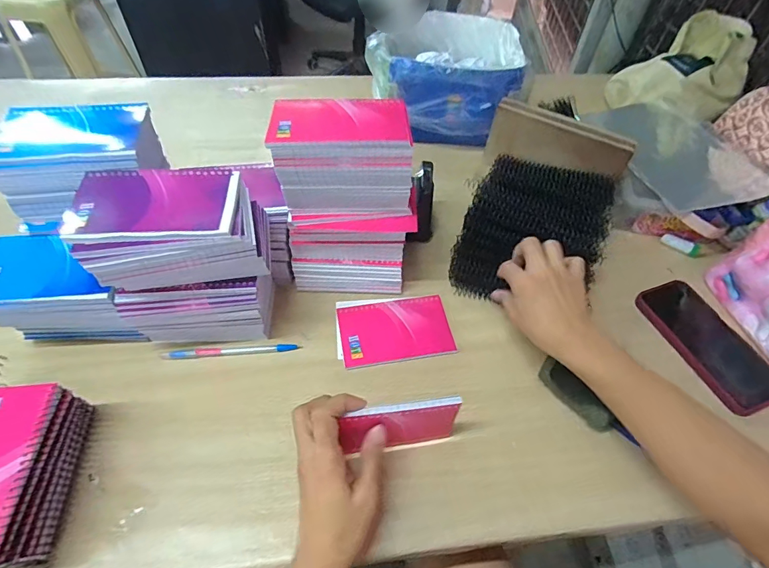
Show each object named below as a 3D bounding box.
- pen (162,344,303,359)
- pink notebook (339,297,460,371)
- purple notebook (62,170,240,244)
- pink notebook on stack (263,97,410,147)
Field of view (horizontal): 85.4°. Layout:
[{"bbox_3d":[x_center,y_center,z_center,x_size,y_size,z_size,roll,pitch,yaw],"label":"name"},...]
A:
[{"bbox_3d":[-0.168,0.075,0.462,0.145,0.005,0.011,-3,53,-5],"label":"pen"},{"bbox_3d":[0.011,0.051,0.486,0.130,0.006,0.088,-4,54,-6],"label":"pink notebook"},{"bbox_3d":[-0.197,-0.071,0.358,0.134,0.008,0.084,-3,53,-5],"label":"purple notebook"},{"bbox_3d":[-0.042,-0.156,0.395,0.129,0.007,0.075,-2,53,-5],"label":"pink notebook on stack"}]

